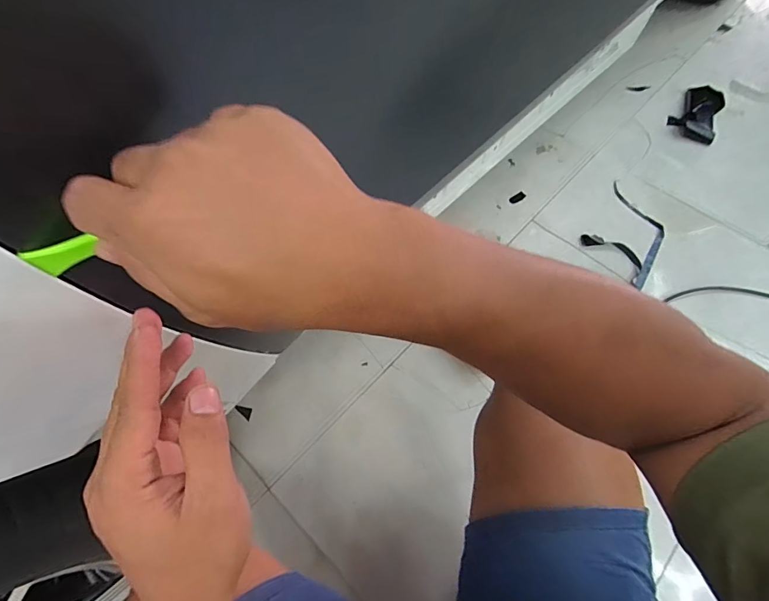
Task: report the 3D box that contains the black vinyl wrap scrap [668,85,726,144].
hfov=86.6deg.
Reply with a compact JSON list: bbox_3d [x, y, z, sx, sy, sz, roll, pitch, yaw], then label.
[{"bbox_3d":[0.960,-0.588,1.242,0.129,0.087,0.232,24,66,13],"label":"black vinyl wrap scrap"}]

